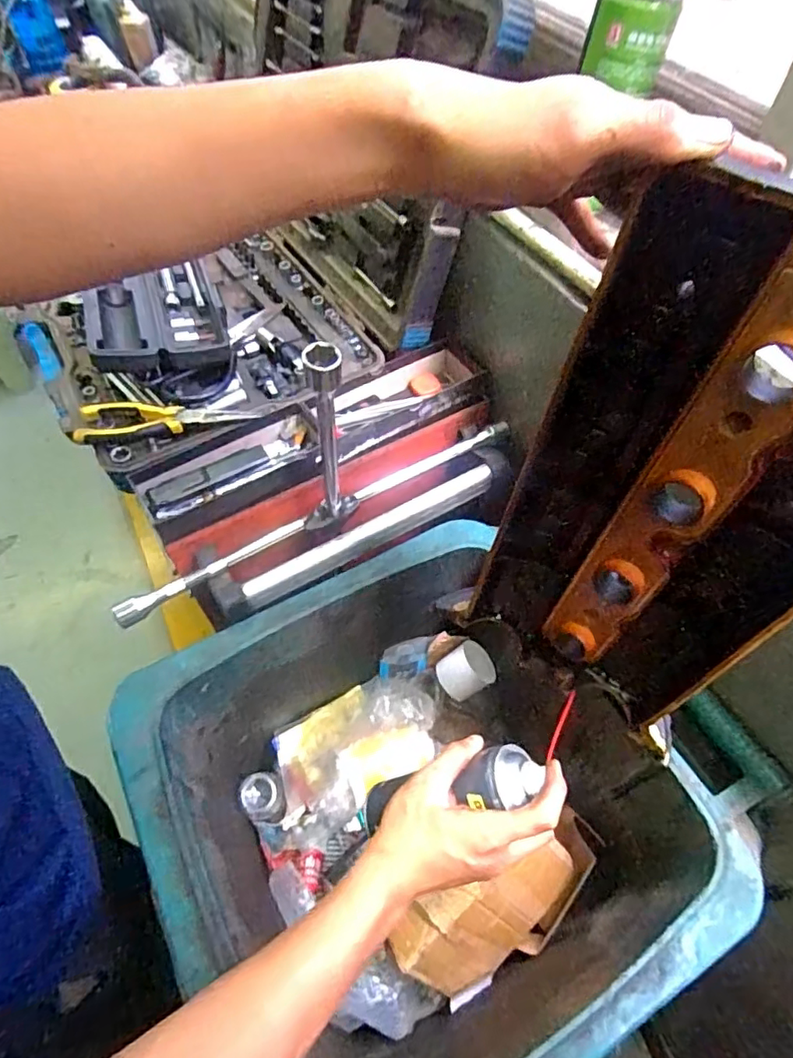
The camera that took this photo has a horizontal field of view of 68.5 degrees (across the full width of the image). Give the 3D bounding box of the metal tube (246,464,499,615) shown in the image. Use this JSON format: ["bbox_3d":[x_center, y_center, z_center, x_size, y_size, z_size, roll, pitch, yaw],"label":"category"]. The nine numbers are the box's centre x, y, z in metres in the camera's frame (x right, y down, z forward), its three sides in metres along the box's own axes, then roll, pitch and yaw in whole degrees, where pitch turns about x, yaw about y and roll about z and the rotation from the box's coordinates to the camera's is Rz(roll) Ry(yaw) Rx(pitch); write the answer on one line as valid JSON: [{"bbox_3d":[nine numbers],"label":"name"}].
[{"bbox_3d":[-0.025,0.006,0.665,0.316,0.030,0.025,-26,59,-17],"label":"metal tube"}]

